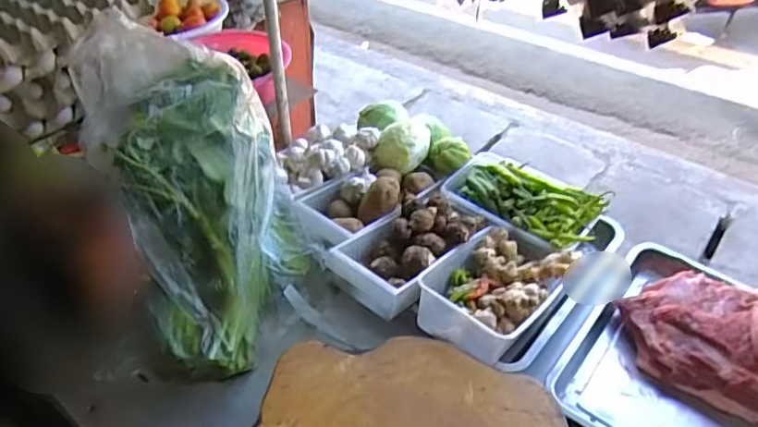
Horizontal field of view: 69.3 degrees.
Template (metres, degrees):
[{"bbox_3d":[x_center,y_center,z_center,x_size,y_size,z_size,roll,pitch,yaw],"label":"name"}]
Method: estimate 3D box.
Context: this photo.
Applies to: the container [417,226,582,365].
[{"bbox_3d":[0.180,0.109,0.830,0.158,0.070,0.246,30,51,27],"label":"container"}]

